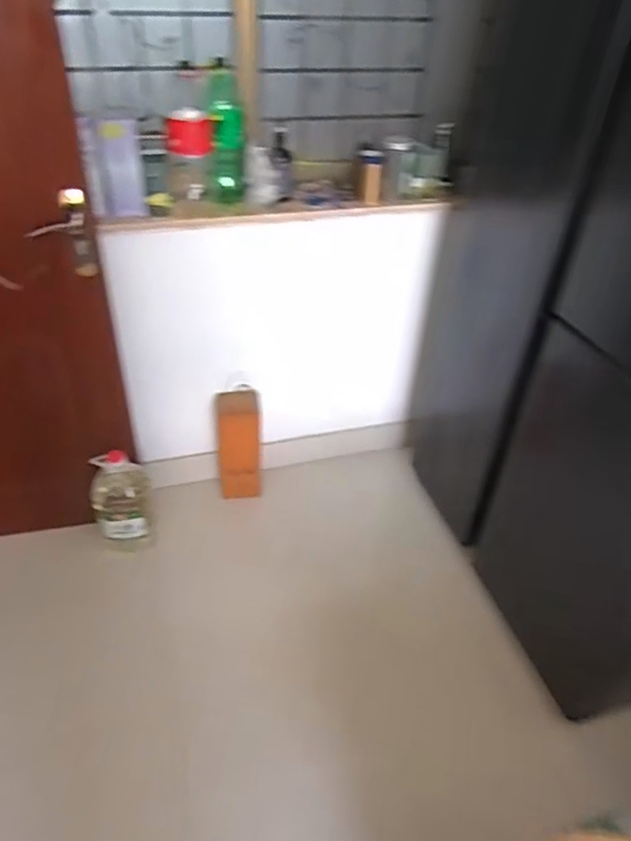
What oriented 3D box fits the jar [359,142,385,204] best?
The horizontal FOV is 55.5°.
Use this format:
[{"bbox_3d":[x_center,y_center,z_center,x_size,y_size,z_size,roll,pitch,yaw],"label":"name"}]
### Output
[{"bbox_3d":[0.151,-0.683,1.658,0.074,0.137,0.073,7,38,3],"label":"jar"}]

